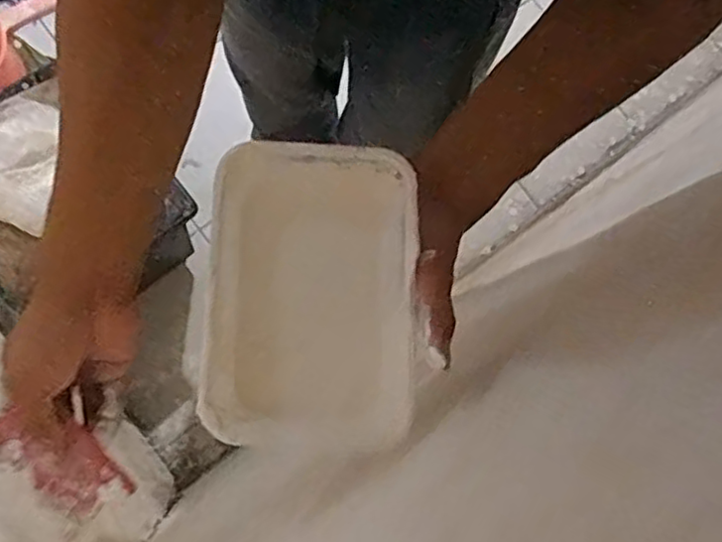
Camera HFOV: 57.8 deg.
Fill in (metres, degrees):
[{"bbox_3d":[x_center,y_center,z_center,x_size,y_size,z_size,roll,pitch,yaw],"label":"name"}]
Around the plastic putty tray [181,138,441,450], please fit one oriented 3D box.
[{"bbox_3d":[-0.031,0.012,0.380,0.132,0.035,0.169,2,78,-1],"label":"plastic putty tray"}]

